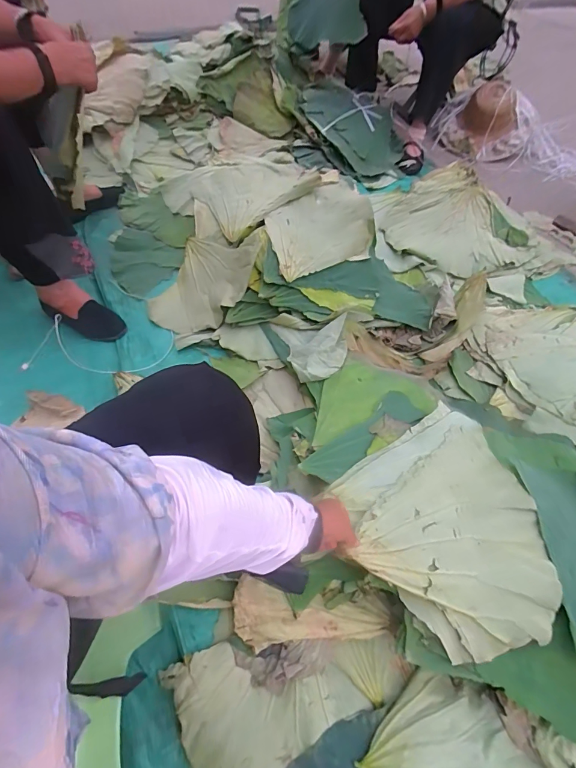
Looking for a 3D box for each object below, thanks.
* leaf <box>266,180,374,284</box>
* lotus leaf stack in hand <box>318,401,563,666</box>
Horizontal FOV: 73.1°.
[{"bbox_3d":[0.084,-0.390,0.992,0.285,0.057,0.206,-20,85,-11],"label":"leaf"},{"bbox_3d":[0.266,0.226,0.618,0.313,0.052,0.318,-29,62,-18],"label":"lotus leaf stack in hand"}]

